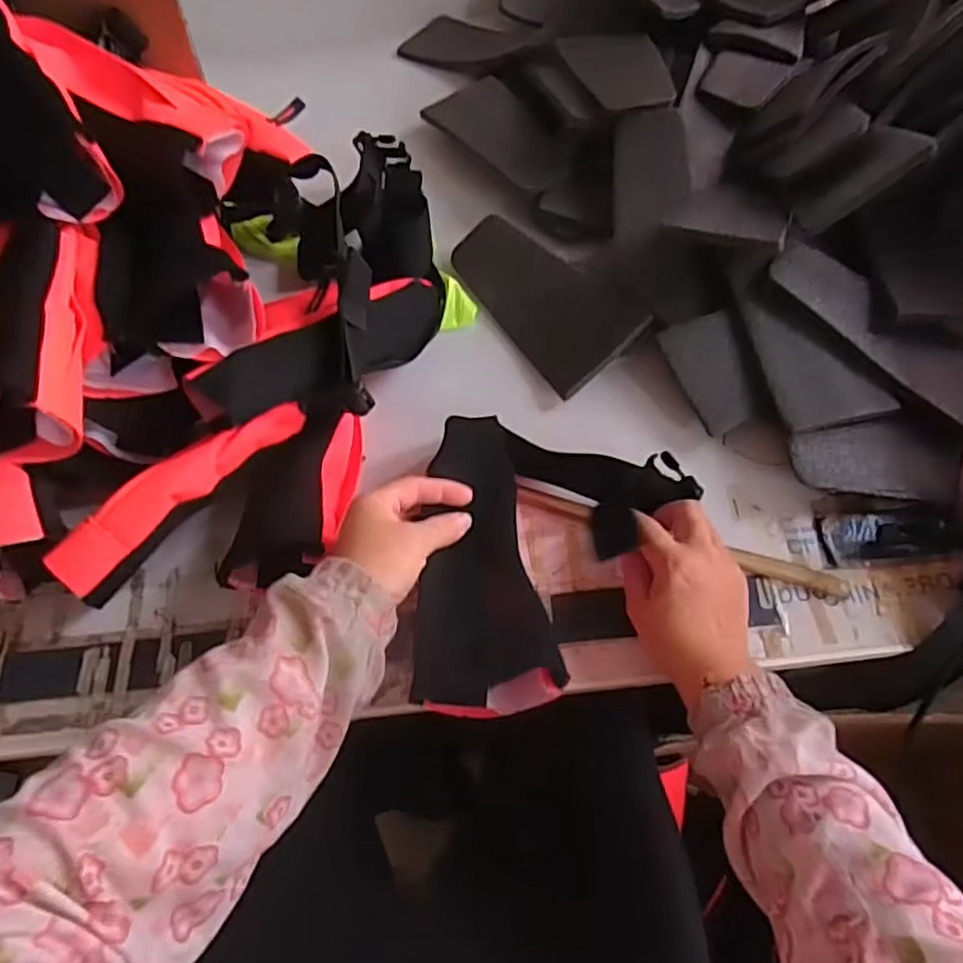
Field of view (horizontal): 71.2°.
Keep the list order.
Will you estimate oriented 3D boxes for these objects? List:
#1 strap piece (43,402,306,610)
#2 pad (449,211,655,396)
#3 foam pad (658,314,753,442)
[{"bbox_3d":[-0.220,0.002,0.494,0.040,0.030,0.196,36,69,20],"label":"strap piece"},{"bbox_3d":[0.053,-0.177,0.627,0.100,0.018,0.203,-44,69,9],"label":"pad"},{"bbox_3d":[0.191,-0.089,0.568,0.053,0.022,0.100,-12,75,-3],"label":"foam pad"}]

